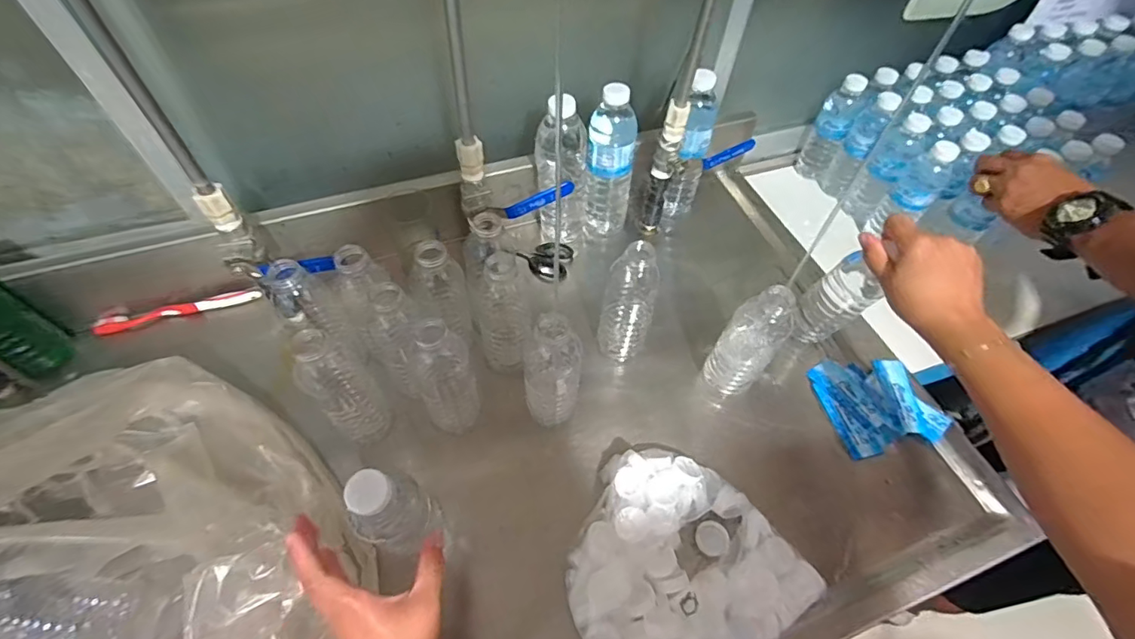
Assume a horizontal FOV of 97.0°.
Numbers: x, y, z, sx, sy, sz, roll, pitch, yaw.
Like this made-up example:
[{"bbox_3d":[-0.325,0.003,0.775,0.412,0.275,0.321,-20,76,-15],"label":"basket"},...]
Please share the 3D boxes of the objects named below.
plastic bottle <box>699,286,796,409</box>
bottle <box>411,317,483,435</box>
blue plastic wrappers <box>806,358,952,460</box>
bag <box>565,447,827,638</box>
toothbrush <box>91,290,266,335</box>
[{"bbox_3d":[0.190,0.031,0.536,0.061,0.172,0.053,36,61,20],"label":"plastic bottle"},{"bbox_3d":[-0.124,0.060,0.513,0.053,0.163,0.047,-21,59,-16],"label":"bottle"},{"bbox_3d":[0.362,0.097,0.592,0.121,0.013,0.113,-8,56,-8],"label":"blue plastic wrappers"},{"bbox_3d":[0.092,0.225,0.466,0.212,0.050,0.194,-28,61,-20],"label":"bag"},{"bbox_3d":[-0.488,-0.013,0.636,0.189,0.018,0.021,-12,57,-11],"label":"toothbrush"}]

